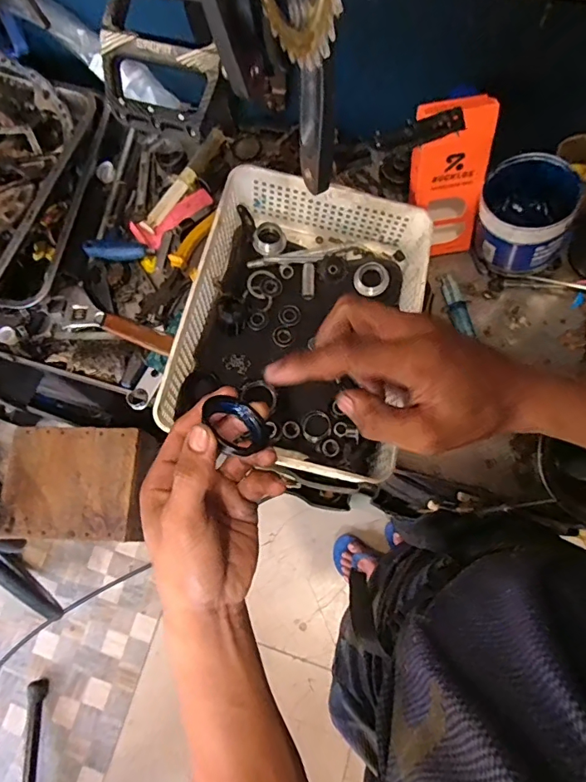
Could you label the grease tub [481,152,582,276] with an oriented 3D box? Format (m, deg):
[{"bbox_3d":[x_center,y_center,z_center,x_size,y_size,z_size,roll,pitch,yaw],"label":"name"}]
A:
[{"bbox_3d":[0.278,-0.207,0.572,0.115,0.115,0.113,-1,75,5],"label":"grease tub"}]

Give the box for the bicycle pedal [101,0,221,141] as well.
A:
[{"bbox_3d":[-0.091,-0.241,0.331,0.092,0.016,0.104,21,112,11],"label":"bicycle pedal"}]

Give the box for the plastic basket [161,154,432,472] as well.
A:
[{"bbox_3d":[0.014,-0.085,0.548,0.247,0.115,0.313,12,77,9],"label":"plastic basket"}]

